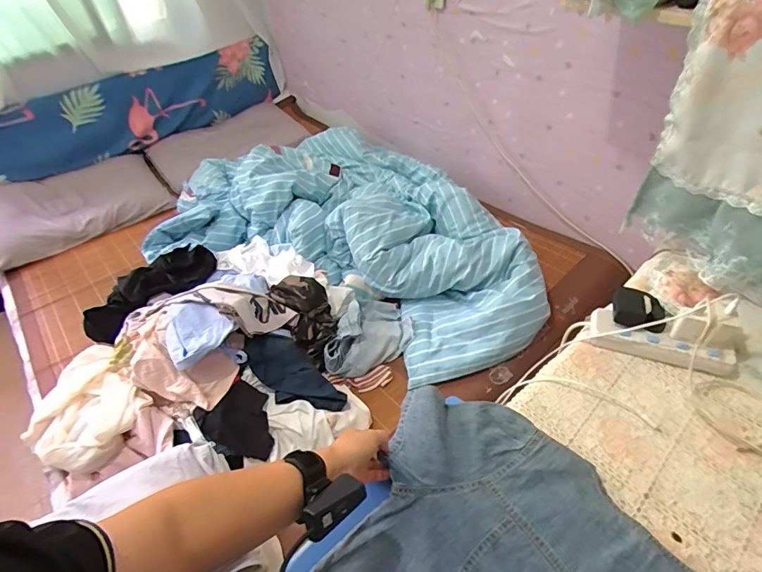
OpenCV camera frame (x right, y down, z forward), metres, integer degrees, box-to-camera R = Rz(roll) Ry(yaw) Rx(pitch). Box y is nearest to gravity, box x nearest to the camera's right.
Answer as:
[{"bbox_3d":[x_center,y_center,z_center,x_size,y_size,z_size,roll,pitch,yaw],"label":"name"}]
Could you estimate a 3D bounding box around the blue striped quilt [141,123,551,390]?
[{"bbox_3d":[-0.125,-0.242,1.406,1.391,0.224,0.794,20,50,24],"label":"blue striped quilt"}]

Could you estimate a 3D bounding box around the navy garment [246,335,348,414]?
[{"bbox_3d":[-0.216,0.210,0.999,0.121,0.065,0.275,-37,52,-27],"label":"navy garment"}]

